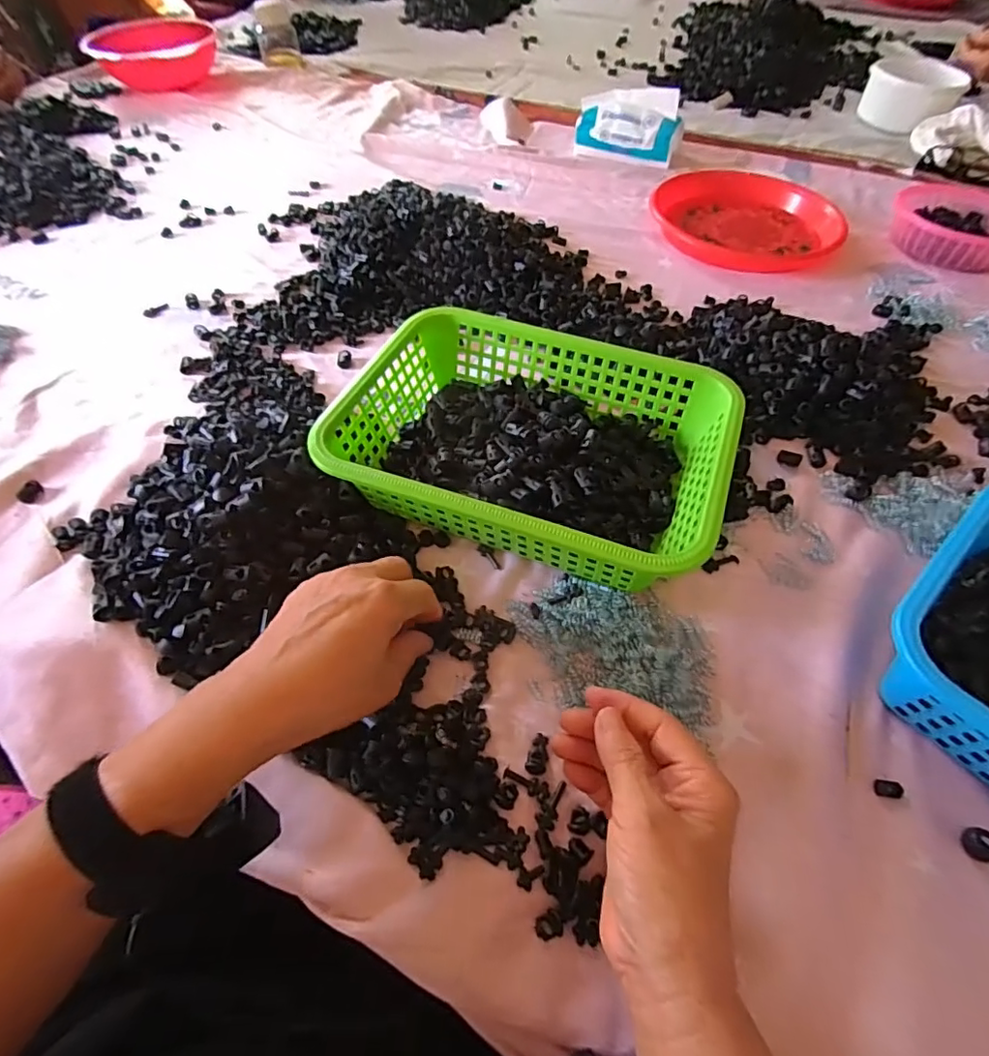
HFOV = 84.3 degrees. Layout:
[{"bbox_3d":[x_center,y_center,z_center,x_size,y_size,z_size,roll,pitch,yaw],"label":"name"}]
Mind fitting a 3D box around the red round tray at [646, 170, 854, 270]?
[{"bbox_3d":[0.339,-0.438,0.756,0.215,0.035,0.224,1,56,-1],"label":"red round tray"}]

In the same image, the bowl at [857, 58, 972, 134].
[{"bbox_3d":[0.748,-0.783,0.993,0.153,0.071,0.162,1,56,-1],"label":"bowl"}]

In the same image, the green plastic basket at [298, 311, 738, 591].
[{"bbox_3d":[0.033,-0.072,0.450,0.293,0.073,0.208,20,57,12],"label":"green plastic basket"}]

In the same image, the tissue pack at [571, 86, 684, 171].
[{"bbox_3d":[0.213,-0.636,0.868,0.164,0.079,0.085,14,56,8],"label":"tissue pack"}]

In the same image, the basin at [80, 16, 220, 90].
[{"bbox_3d":[-0.647,-0.918,1.056,0.213,0.076,0.213,-13,57,-10],"label":"basin"}]

